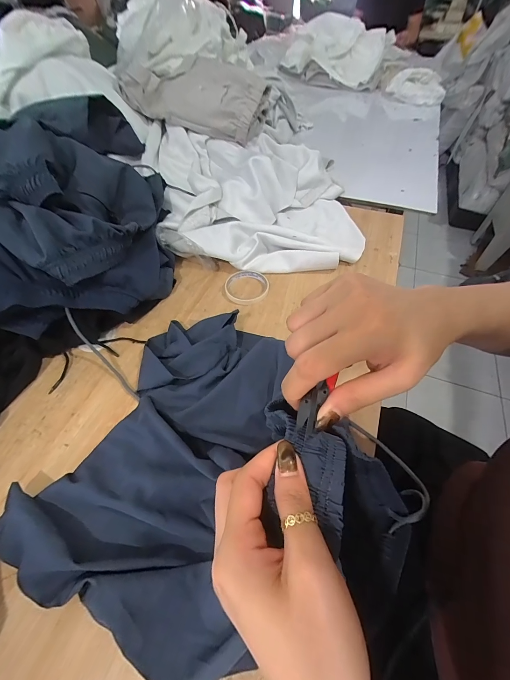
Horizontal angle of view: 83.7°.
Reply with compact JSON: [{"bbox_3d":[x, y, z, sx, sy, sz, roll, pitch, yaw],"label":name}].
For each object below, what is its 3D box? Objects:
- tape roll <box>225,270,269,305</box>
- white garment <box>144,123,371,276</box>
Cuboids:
[{"bbox_3d":[-0.016,-0.108,0.582,0.087,0.014,0.086,0,53,0],"label":"tape roll"},{"bbox_3d":[0.001,-0.346,0.681,0.483,0.143,0.419,-5,53,-3],"label":"white garment"}]

